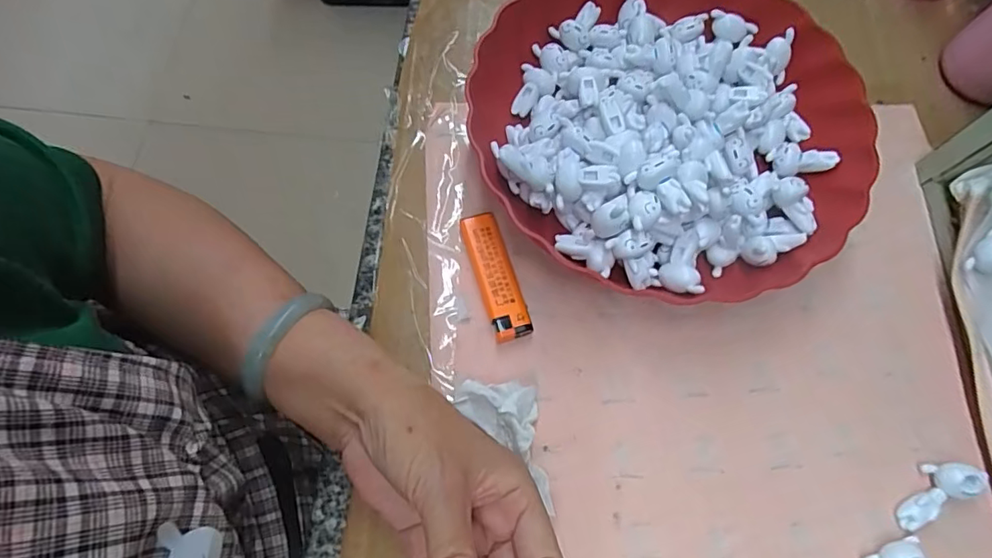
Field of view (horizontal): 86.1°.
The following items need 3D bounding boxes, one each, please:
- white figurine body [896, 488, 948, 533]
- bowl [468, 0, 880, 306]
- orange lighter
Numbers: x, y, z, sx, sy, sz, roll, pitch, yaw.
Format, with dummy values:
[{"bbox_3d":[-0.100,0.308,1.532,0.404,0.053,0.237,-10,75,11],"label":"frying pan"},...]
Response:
[{"bbox_3d":[0.234,0.125,0.291,0.030,0.006,0.014,-31,71,-11],"label":"white figurine body"},{"bbox_3d":[0.110,-0.099,0.347,0.243,0.062,0.239,0,69,1],"label":"bowl"},{"bbox_3d":[0.000,-0.002,0.324,0.023,0.014,0.078,-17,70,-6],"label":"orange lighter"}]

